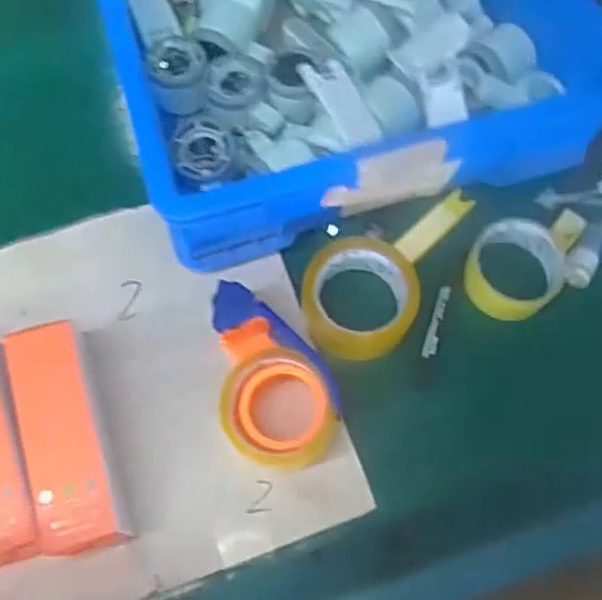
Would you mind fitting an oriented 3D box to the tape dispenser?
[{"bbox_3d":[-0.024,0.063,0.624,0.098,0.058,0.151,-9,70,-6],"label":"tape dispenser"}]

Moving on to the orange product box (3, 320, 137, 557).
[{"bbox_3d":[-0.190,0.112,0.601,0.055,0.065,0.179,-17,71,-8],"label":"orange product box"}]

